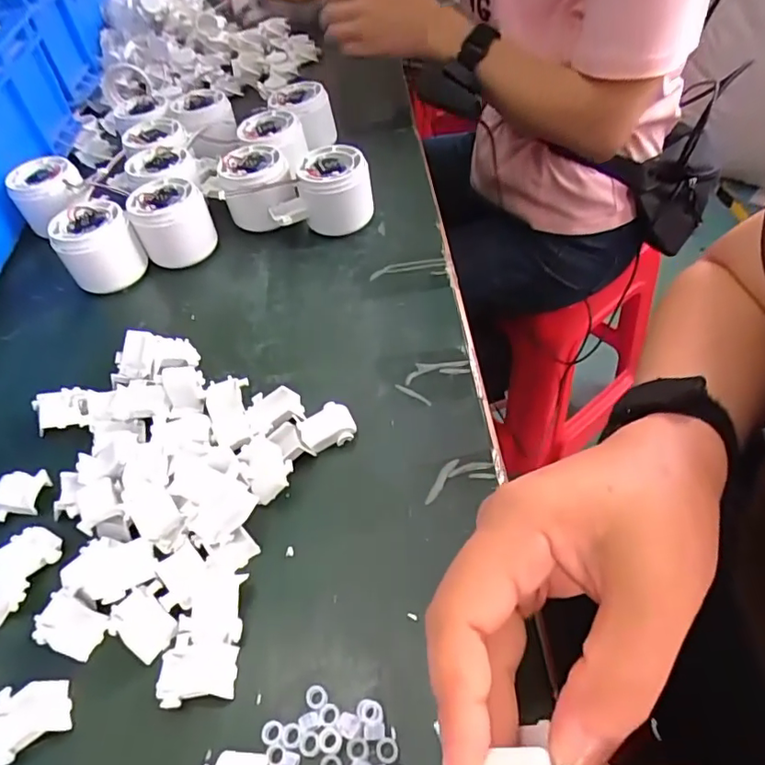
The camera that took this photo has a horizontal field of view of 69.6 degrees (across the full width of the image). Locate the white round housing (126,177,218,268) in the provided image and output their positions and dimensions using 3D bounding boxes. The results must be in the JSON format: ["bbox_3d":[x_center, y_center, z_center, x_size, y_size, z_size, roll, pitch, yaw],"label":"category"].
[{"bbox_3d":[-0.169,-0.129,0.447,0.057,0.053,0.053,-3,50,4],"label":"white round housing"}]

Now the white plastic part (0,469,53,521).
[{"bbox_3d":[-0.209,0.064,0.315,0.028,0.011,0.029,6,51,11],"label":"white plastic part"}]

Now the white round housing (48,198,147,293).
[{"bbox_3d":[-0.221,-0.105,0.432,0.055,0.053,0.054,-3,50,4],"label":"white round housing"}]

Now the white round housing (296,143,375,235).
[{"bbox_3d":[-0.039,-0.156,0.454,0.056,0.057,0.056,-3,50,4],"label":"white round housing"}]

